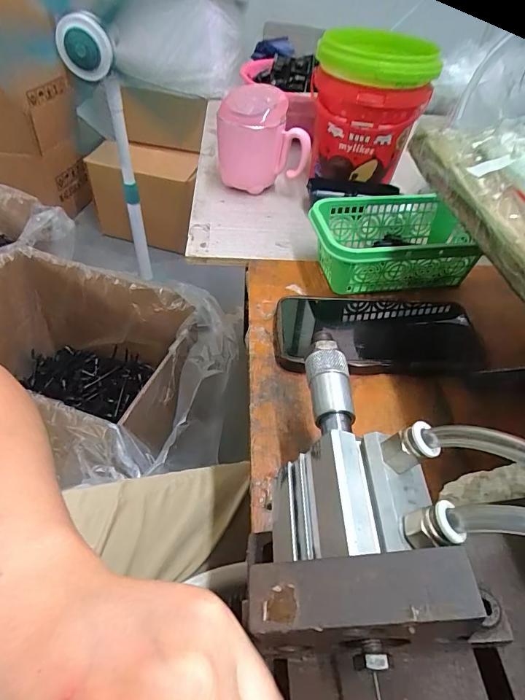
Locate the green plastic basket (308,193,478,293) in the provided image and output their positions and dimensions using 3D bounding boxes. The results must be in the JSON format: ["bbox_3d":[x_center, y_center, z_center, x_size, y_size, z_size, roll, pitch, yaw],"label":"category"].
[{"bbox_3d":[0.124,-0.100,0.395,0.152,0.057,0.097,-2,47,-8],"label":"green plastic basket"}]

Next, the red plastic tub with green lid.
[{"bbox_3d":[0.123,-0.293,0.497,0.129,0.132,0.139,9,47,3],"label":"red plastic tub with green lid"}]

